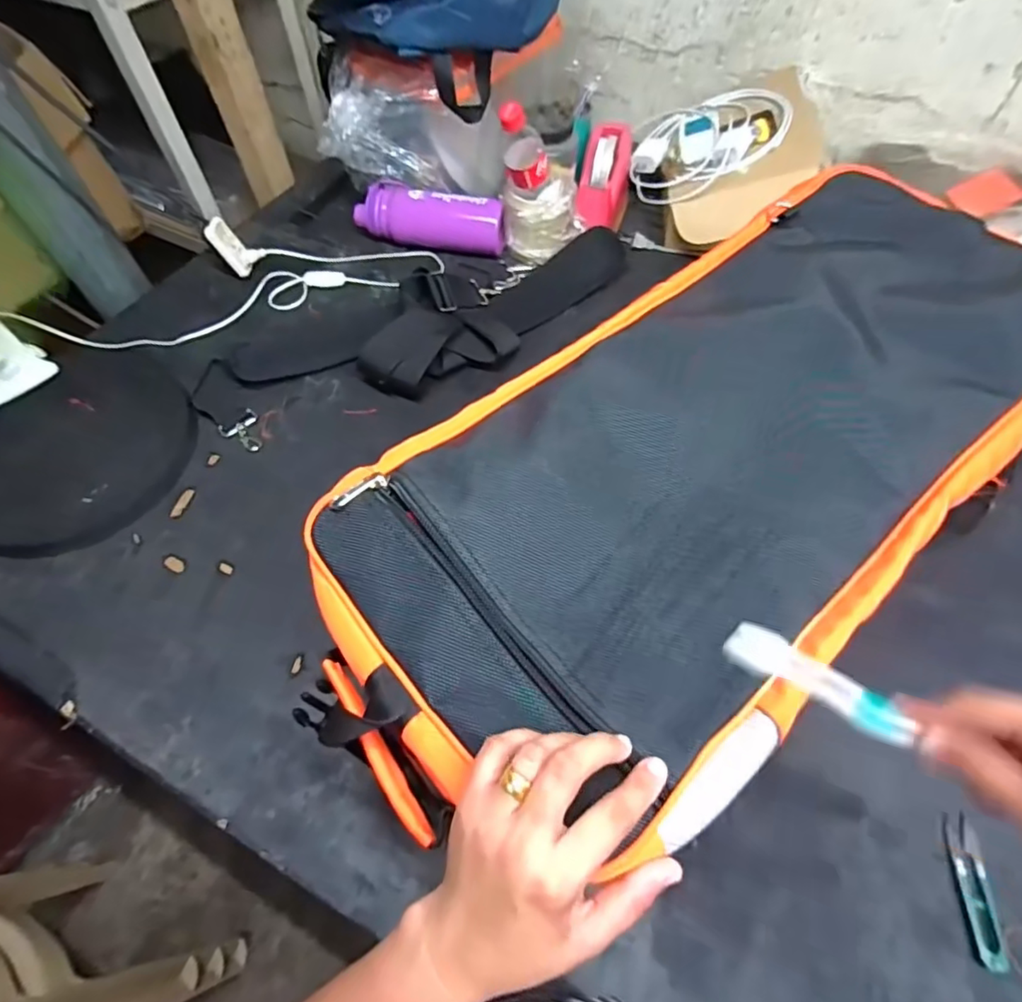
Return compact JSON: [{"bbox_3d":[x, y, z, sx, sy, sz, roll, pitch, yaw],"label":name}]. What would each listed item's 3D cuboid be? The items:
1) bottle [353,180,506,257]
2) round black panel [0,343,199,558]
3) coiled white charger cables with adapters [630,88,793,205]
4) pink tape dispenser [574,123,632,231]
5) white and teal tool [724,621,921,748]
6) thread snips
[{"bbox_3d":[-0.122,-0.445,0.870,0.238,0.071,0.080,8,58,5],"label":"bottle"},{"bbox_3d":[-0.539,-0.072,0.664,0.296,0.020,0.270,-1,63,1],"label":"round black panel"},{"bbox_3d":[0.296,-0.571,0.879,0.248,0.056,0.249,-45,55,-9],"label":"coiled white charger cables with adapters"},{"bbox_3d":[0.149,-0.493,0.863,0.080,0.097,0.177,7,58,6],"label":"pink tape dispenser"},{"bbox_3d":[0.179,0.106,0.324,0.100,0.010,0.030,28,66,29],"label":"white and teal tool"},{"bbox_3d":[0.365,0.303,0.432,0.021,0.012,0.100,4,58,4],"label":"thread snips"}]

